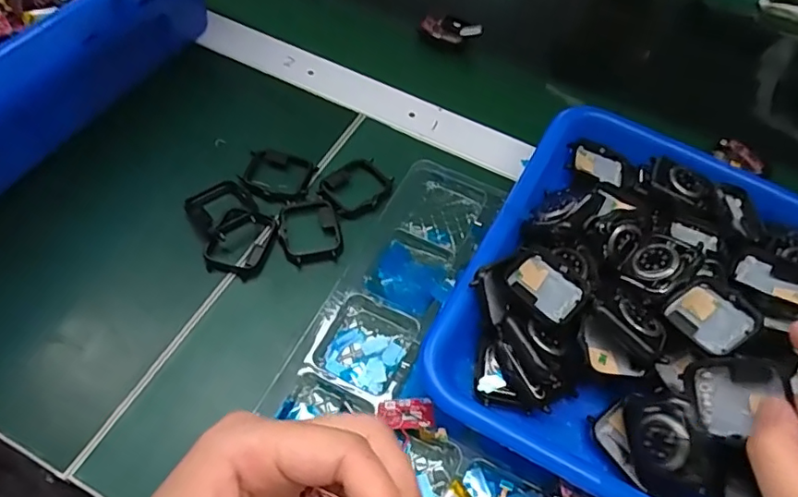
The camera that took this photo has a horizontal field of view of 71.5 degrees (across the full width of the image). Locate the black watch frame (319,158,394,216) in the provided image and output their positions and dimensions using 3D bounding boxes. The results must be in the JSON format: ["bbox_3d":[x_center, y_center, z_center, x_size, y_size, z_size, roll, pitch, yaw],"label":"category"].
[{"bbox_3d":[-0.028,-0.041,0.373,0.047,0.007,0.038,-33,65,-25],"label":"black watch frame"}]

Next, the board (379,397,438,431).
[{"bbox_3d":[0.004,0.084,0.282,0.029,0.004,0.015,0,66,-13],"label":"board"}]

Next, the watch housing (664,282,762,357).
[{"bbox_3d":[0.168,0.037,0.296,0.032,0.008,0.039,-38,51,-6],"label":"watch housing"}]

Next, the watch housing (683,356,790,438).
[{"bbox_3d":[0.153,0.067,0.252,0.038,0.012,0.035,-18,73,27],"label":"watch housing"}]

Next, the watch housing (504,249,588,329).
[{"bbox_3d":[0.080,0.021,0.301,0.034,0.007,0.041,-37,67,-27],"label":"watch housing"}]

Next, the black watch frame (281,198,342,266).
[{"bbox_3d":[-0.056,-0.011,0.352,0.037,0.007,0.045,-6,57,-10],"label":"black watch frame"}]

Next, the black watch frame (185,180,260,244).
[{"bbox_3d":[-0.112,-0.026,0.353,0.039,0.013,0.046,-34,66,-25],"label":"black watch frame"}]

